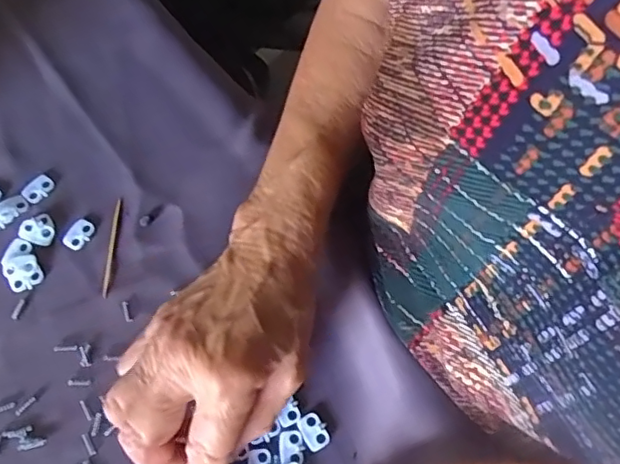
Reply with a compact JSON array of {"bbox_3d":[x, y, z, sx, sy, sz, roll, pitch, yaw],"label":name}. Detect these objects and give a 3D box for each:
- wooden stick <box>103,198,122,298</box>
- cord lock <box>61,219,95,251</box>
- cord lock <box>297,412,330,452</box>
[{"bbox_3d":[-0.118,0.009,0.344,0.004,0.004,0.061,2,68,-2],"label":"wooden stick"},{"bbox_3d":[-0.138,0.001,0.345,0.013,0.004,0.019,33,70,10],"label":"cord lock"},{"bbox_3d":[0.002,0.107,0.312,0.013,0.004,0.019,-25,72,-12],"label":"cord lock"}]

